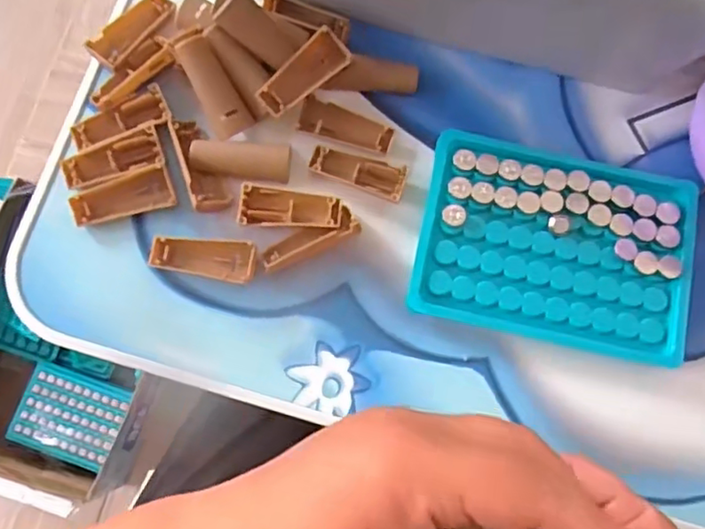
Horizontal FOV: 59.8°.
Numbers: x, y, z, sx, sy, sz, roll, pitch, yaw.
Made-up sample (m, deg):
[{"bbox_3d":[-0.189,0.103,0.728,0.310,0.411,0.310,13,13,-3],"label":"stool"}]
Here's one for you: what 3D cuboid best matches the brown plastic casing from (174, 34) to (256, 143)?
[{"bbox_3d":[-0.070,-0.089,0.309,0.020,0.005,0.051,-30,102,-8],"label":"brown plastic casing"}]

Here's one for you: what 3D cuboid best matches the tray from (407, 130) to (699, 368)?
[{"bbox_3d":[0.099,-0.009,0.301,0.130,0.008,0.094,13,78,1],"label":"tray"}]

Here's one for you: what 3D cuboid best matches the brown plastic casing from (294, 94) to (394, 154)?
[{"bbox_3d":[-0.003,-0.071,0.319,0.049,0.007,0.018,20,78,3],"label":"brown plastic casing"}]

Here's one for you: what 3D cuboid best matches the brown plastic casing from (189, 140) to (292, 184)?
[{"bbox_3d":[-0.056,-0.054,0.310,0.049,0.007,0.020,3,78,-1],"label":"brown plastic casing"}]

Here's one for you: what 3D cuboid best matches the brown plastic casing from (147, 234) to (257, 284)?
[{"bbox_3d":[-0.073,-0.002,0.300,0.050,0.007,0.019,4,78,-1],"label":"brown plastic casing"}]

